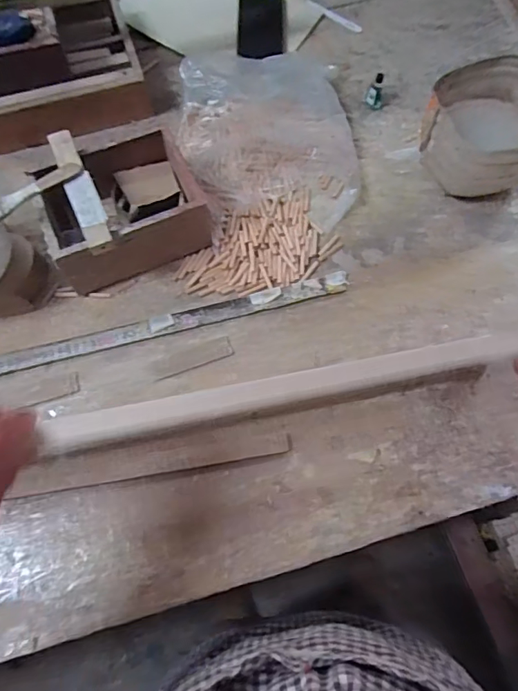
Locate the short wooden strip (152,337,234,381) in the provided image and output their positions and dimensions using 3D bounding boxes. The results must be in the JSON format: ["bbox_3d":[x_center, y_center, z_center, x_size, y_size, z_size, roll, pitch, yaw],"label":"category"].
[{"bbox_3d":[-0.080,0.015,0.594,0.097,0.004,0.025,-20,71,-7],"label":"short wooden strip"}]

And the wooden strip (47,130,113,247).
[{"bbox_3d":[-0.204,-0.183,0.564,0.031,0.016,0.166,-23,71,-8],"label":"wooden strip"}]

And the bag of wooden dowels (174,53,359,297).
[{"bbox_3d":[0.012,-0.252,0.676,0.232,0.032,0.375,-3,70,0],"label":"bag of wooden dowels"}]

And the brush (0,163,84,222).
[{"bbox_3d":[-0.260,-0.165,0.545,0.141,0.012,0.031,-36,73,-13],"label":"brush"}]

